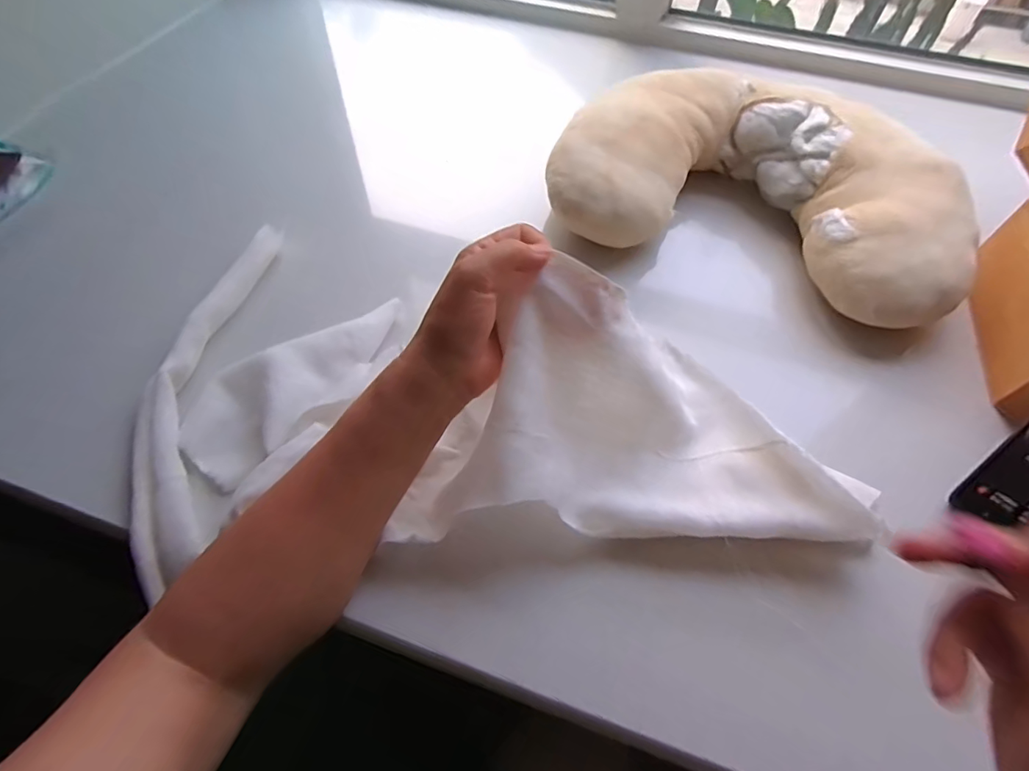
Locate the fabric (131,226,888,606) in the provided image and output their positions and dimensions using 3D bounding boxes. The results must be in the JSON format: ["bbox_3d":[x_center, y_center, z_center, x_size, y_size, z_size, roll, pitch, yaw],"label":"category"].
[{"bbox_3d":[-0.031,0.002,0.364,0.495,0.137,0.258,6,57,6],"label":"fabric"}]

